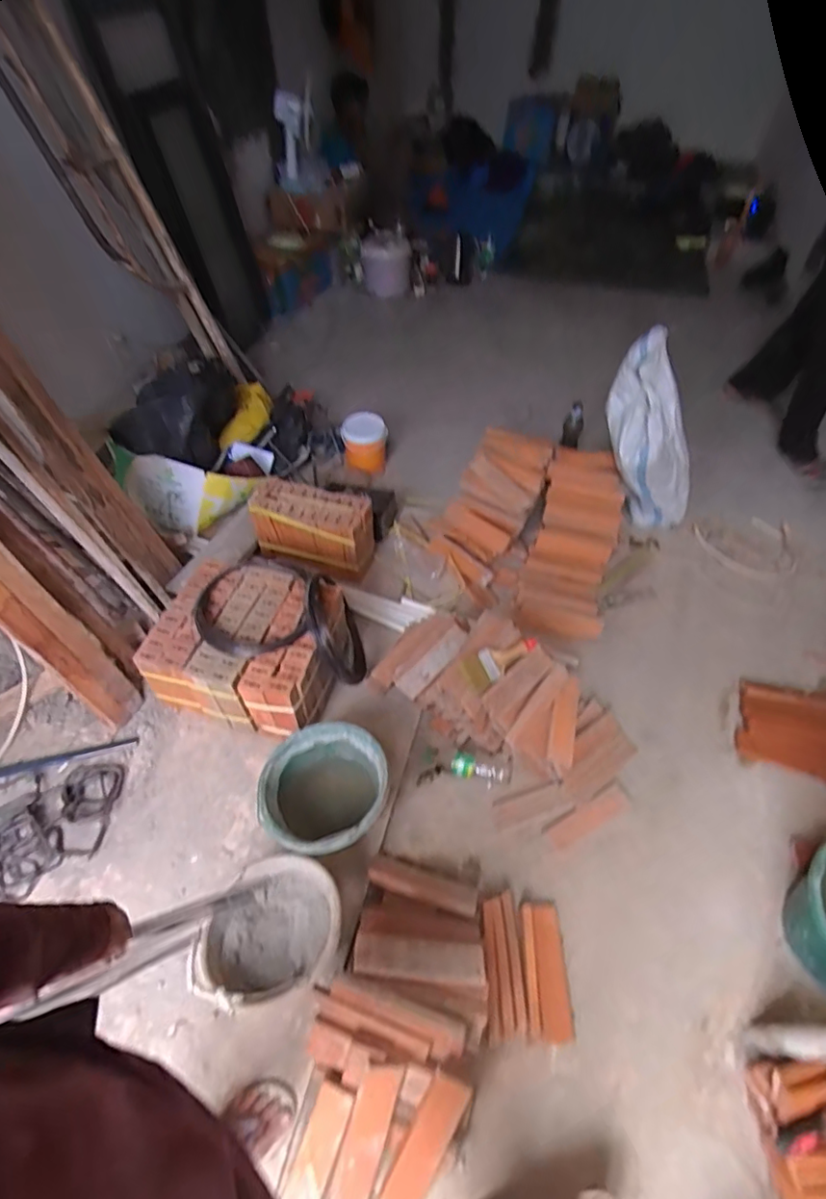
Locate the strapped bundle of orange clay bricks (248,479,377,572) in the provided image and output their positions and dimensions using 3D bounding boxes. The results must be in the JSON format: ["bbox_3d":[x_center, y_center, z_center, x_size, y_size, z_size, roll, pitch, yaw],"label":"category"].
[{"bbox_3d":[-0.297,-0.222,1.705,0.359,0.190,0.154,14,53,10],"label":"strapped bundle of orange clay bricks"}]

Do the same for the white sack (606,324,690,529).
[{"bbox_3d":[0.747,-0.483,1.739,0.245,0.603,0.187,-27,27,-19],"label":"white sack"}]

